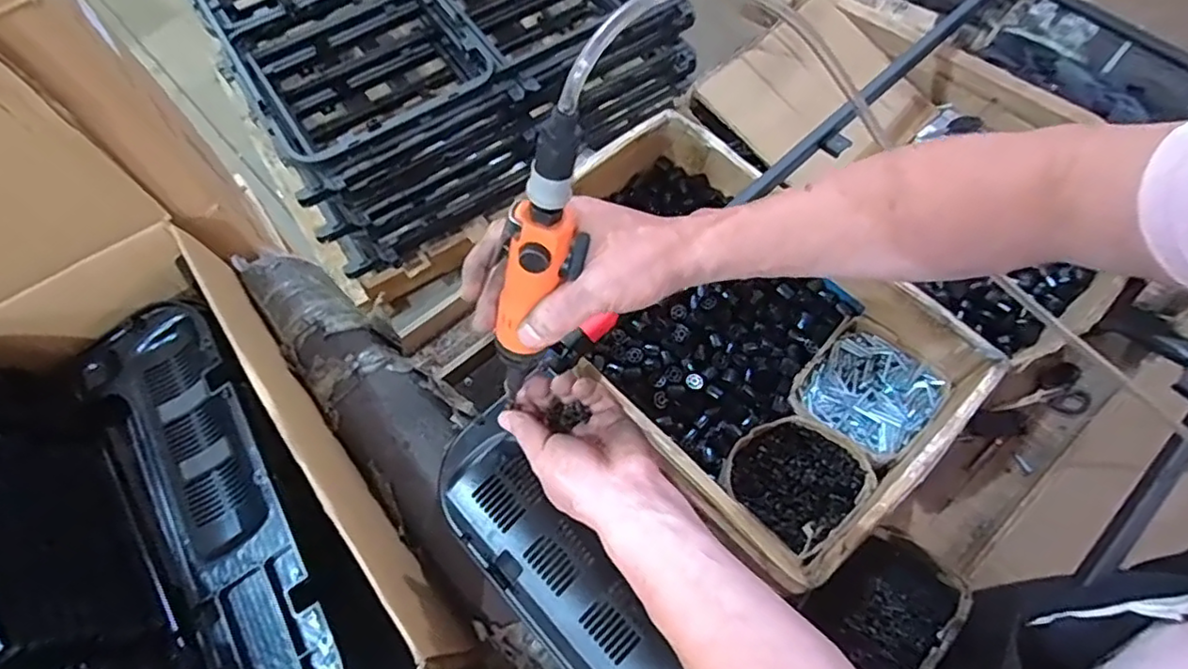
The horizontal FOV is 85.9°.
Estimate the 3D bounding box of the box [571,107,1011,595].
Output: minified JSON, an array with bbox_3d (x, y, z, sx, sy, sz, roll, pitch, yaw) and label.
[{"bbox_3d":[0.146,-0.009,0.780,0.340,0.139,0.524,-39,69,-16],"label":"box"}]

